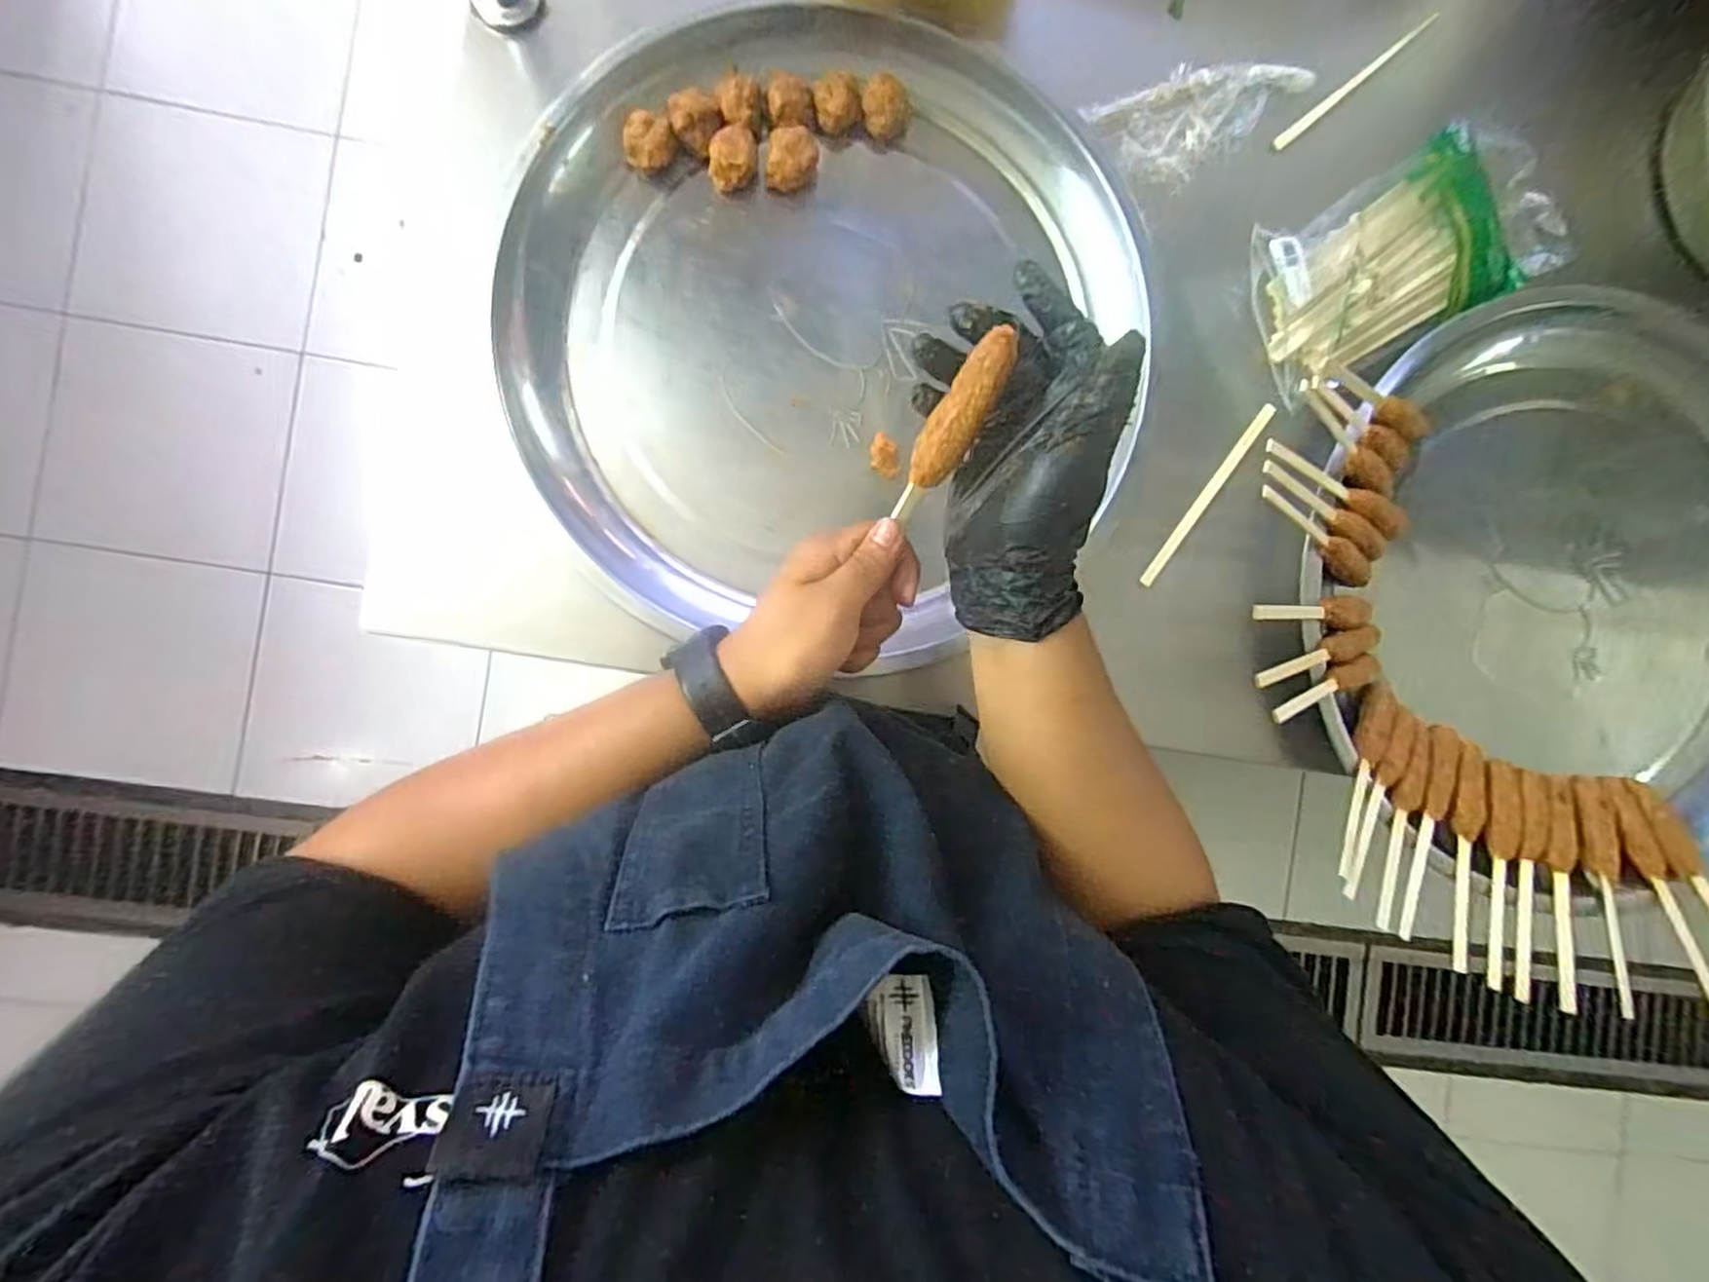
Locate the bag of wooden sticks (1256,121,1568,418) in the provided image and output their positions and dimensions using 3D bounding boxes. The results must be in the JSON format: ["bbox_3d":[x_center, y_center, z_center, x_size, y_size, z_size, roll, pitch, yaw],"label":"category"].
[{"bbox_3d":[0.433,-0.309,0.582,0.269,0.032,0.137,-28,92,-5],"label":"bag of wooden sticks"}]

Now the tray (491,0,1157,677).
[{"bbox_3d":[-0.027,-0.234,0.546,0.427,0.043,0.457,0,89,-5],"label":"tray"}]

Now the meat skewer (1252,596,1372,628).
[{"bbox_3d":[0.335,-0.022,0.540,0.149,0.017,0.024,1,89,-32],"label":"meat skewer"}]

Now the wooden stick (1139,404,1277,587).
[{"bbox_3d":[0.280,-0.116,0.583,0.012,0.007,0.177,37,86,-4],"label":"wooden stick"}]

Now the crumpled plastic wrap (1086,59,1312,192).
[{"bbox_3d":[0.278,-0.418,0.585,0.169,0.018,0.079,-26,91,-5],"label":"crumpled plastic wrap"}]

